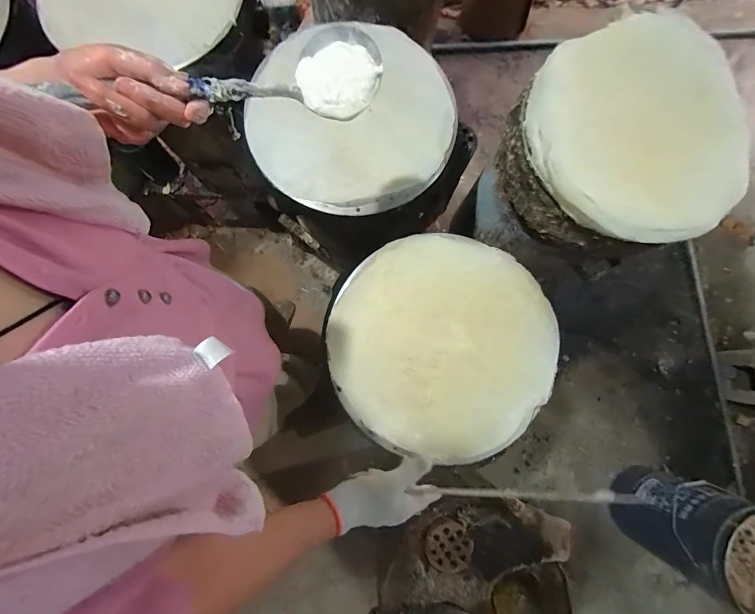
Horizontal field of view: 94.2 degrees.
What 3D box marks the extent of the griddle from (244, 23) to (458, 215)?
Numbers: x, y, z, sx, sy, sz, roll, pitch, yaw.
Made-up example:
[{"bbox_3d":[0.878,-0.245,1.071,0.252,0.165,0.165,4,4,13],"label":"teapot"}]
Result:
[{"bbox_3d":[-0.046,-0.351,0.652,0.368,0.034,0.352,7,82,-1],"label":"griddle"}]

